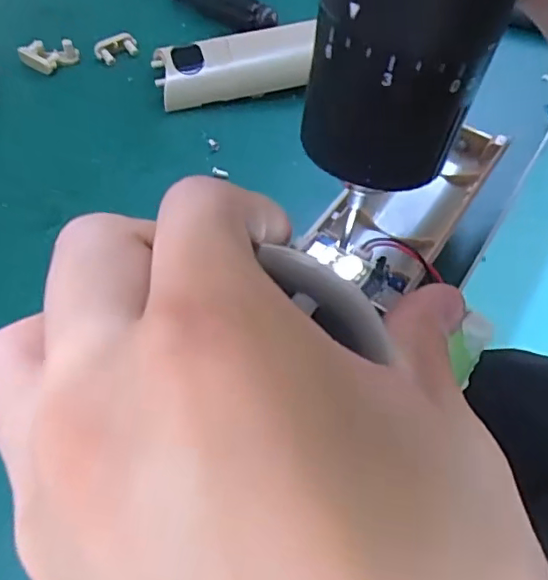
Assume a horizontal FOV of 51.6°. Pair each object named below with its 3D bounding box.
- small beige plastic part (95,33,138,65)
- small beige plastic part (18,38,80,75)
[{"bbox_3d":[-0.070,-0.108,0.253,0.019,0.008,0.007,-30,62,-22],"label":"small beige plastic part"},{"bbox_3d":[-0.099,-0.104,0.248,0.020,0.008,0.018,30,58,17],"label":"small beige plastic part"}]

